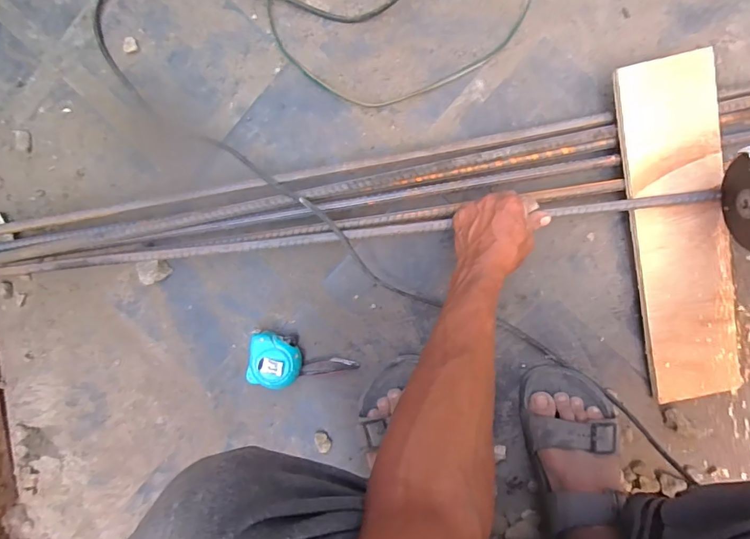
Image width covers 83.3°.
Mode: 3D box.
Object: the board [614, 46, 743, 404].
[{"bbox_3d":[0.362,-0.037,0.497,0.102,0.016,0.400,-12,101,8],"label":"board"}]

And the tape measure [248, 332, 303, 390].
[{"bbox_3d":[-0.134,0.121,0.564,0.071,0.041,0.065,17,97,2],"label":"tape measure"}]

